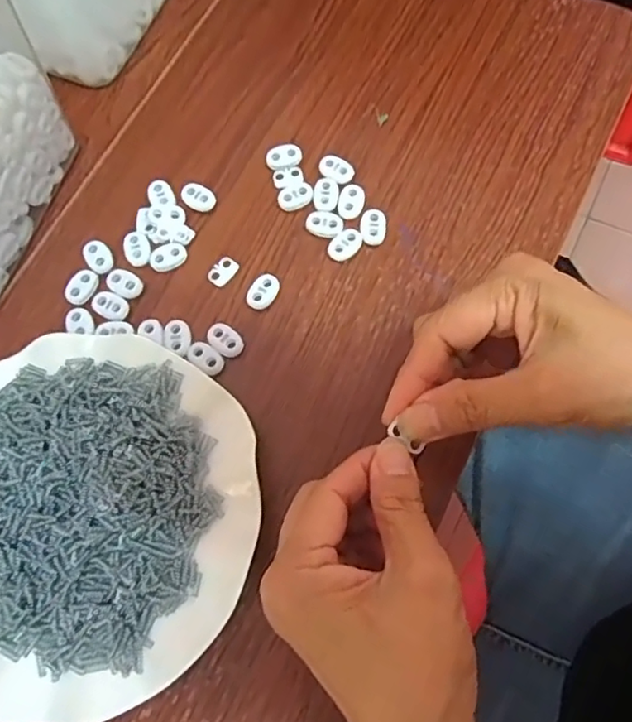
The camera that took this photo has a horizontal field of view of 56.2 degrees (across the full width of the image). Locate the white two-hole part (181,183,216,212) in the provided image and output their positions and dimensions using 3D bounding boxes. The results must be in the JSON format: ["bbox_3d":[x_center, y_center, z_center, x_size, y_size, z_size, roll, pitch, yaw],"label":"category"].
[{"bbox_3d":[-0.074,-0.102,0.372,0.021,0.006,0.015,25,75,9],"label":"white two-hole part"}]

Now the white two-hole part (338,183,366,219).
[{"bbox_3d":[0.022,-0.099,0.363,0.016,0.004,0.024,6,73,3],"label":"white two-hole part"}]

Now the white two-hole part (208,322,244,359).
[{"bbox_3d":[-0.052,-0.012,0.342,0.023,0.004,0.015,38,77,12],"label":"white two-hole part"}]

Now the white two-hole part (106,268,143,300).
[{"bbox_3d":[-0.115,-0.047,0.355,0.022,0.004,0.016,24,75,8],"label":"white two-hole part"}]

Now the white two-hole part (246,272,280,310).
[{"bbox_3d":[-0.031,-0.041,0.351,0.015,0.005,0.022,32,76,10],"label":"white two-hole part"}]

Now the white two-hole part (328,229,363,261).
[{"bbox_3d":[0.017,-0.070,0.358,0.022,0.005,0.016,-40,76,-10],"label":"white two-hole part"}]

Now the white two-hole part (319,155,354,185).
[{"bbox_3d":[0.012,-0.120,0.373,0.023,0.007,0.015,31,76,10],"label":"white two-hole part"}]

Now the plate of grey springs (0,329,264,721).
[{"bbox_3d":[-0.122,0.077,0.306,0.181,0.026,0.178,0,73,1],"label":"plate of grey springs"}]

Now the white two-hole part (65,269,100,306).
[{"bbox_3d":[-0.141,-0.045,0.354,0.016,0.004,0.022,27,75,9],"label":"white two-hole part"}]

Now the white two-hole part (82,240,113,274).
[{"bbox_3d":[-0.133,-0.064,0.360,0.015,0.004,0.024,-34,75,-9],"label":"white two-hole part"}]

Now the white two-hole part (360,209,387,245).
[{"bbox_3d":[0.035,-0.081,0.360,0.015,0.007,0.021,10,73,4],"label":"white two-hole part"}]

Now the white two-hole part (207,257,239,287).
[{"bbox_3d":[-0.056,-0.054,0.357,0.014,0.004,0.019,34,77,11],"label":"white two-hole part"}]

